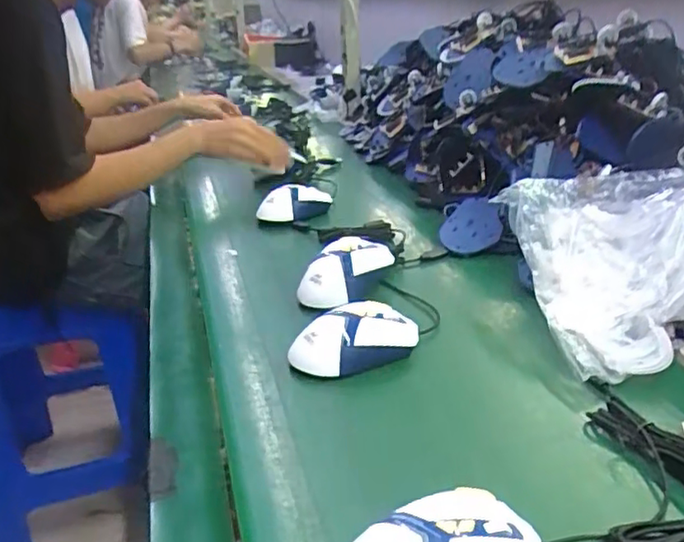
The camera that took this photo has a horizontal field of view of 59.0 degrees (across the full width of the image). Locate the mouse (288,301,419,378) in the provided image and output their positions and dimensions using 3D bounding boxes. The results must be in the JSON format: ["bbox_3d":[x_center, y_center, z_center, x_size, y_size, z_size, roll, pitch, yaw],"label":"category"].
[{"bbox_3d":[0.010,0.062,0.555,0.117,0.049,0.063,-17,29,-29],"label":"mouse"}]

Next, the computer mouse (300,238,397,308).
[{"bbox_3d":[0.002,0.000,0.667,0.070,0.038,0.115,17,31,35],"label":"computer mouse"}]

